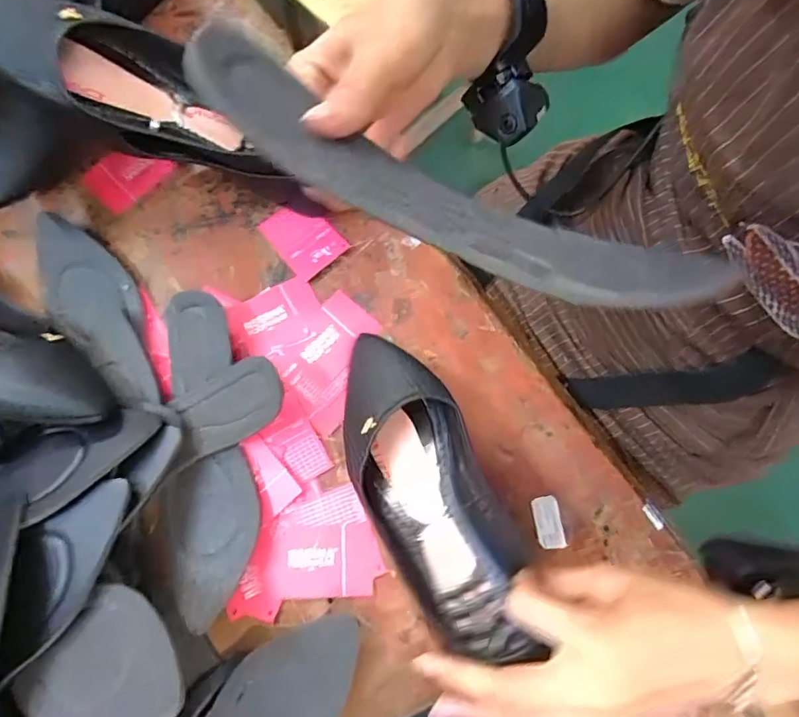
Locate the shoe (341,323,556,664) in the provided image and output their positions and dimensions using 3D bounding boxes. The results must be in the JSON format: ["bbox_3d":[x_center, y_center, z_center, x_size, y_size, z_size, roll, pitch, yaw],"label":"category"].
[{"bbox_3d":[0.015,0.092,0.364,0.086,0.054,0.231,-22,67,-5],"label":"shoe"}]

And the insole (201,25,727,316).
[{"bbox_3d":[0.032,-0.067,0.213,0.238,0.025,0.076,20,43,-12],"label":"insole"}]

